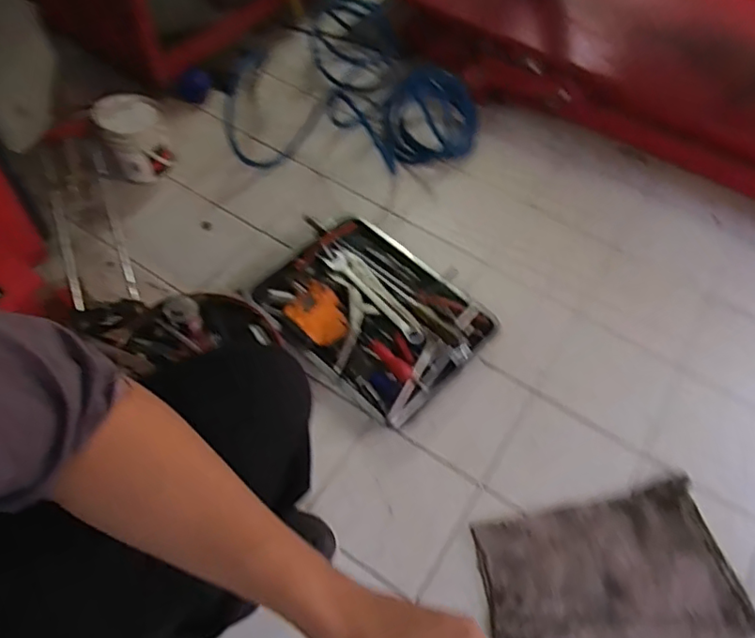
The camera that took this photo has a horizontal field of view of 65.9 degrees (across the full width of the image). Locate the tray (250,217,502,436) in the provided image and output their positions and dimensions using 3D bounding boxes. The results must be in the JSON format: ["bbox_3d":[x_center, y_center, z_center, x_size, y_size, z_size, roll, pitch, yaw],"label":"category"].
[{"bbox_3d":[-0.005,-0.018,0.996,0.290,0.081,0.369,-37,68,-24],"label":"tray"}]

